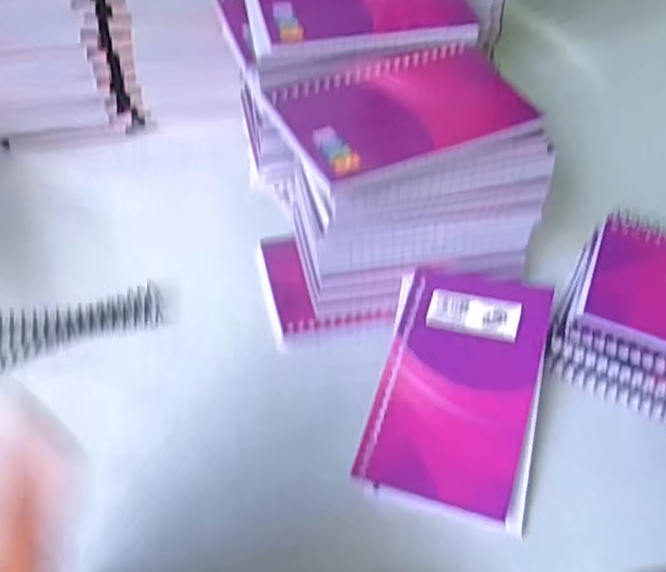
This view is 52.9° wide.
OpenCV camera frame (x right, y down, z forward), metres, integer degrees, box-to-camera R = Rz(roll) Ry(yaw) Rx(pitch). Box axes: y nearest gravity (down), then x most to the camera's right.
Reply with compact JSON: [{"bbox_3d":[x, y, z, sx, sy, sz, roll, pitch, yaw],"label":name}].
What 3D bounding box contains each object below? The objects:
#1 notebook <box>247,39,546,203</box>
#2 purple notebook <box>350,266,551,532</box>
[{"bbox_3d":[0.036,-0.095,0.353,0.135,0.009,0.081,-18,58,-15],"label":"notebook"},{"bbox_3d":[0.069,0.051,0.365,0.084,0.016,0.141,8,65,17],"label":"purple notebook"}]

